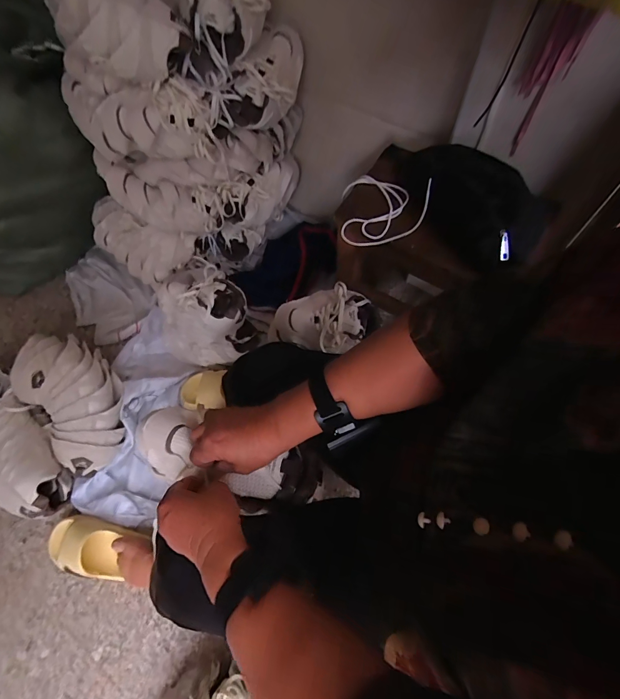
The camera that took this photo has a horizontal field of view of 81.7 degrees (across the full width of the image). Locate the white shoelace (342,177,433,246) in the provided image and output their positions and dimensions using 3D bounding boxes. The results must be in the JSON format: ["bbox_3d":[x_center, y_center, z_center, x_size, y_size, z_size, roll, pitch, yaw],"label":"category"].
[{"bbox_3d":[0.126,-0.256,0.614,0.138,0.066,0.147,2,63,3],"label":"white shoelace"}]

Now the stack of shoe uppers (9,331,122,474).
[{"bbox_3d":[-0.558,0.108,0.844,0.190,0.144,0.340,-39,68,-16],"label":"stack of shoe uppers"}]

